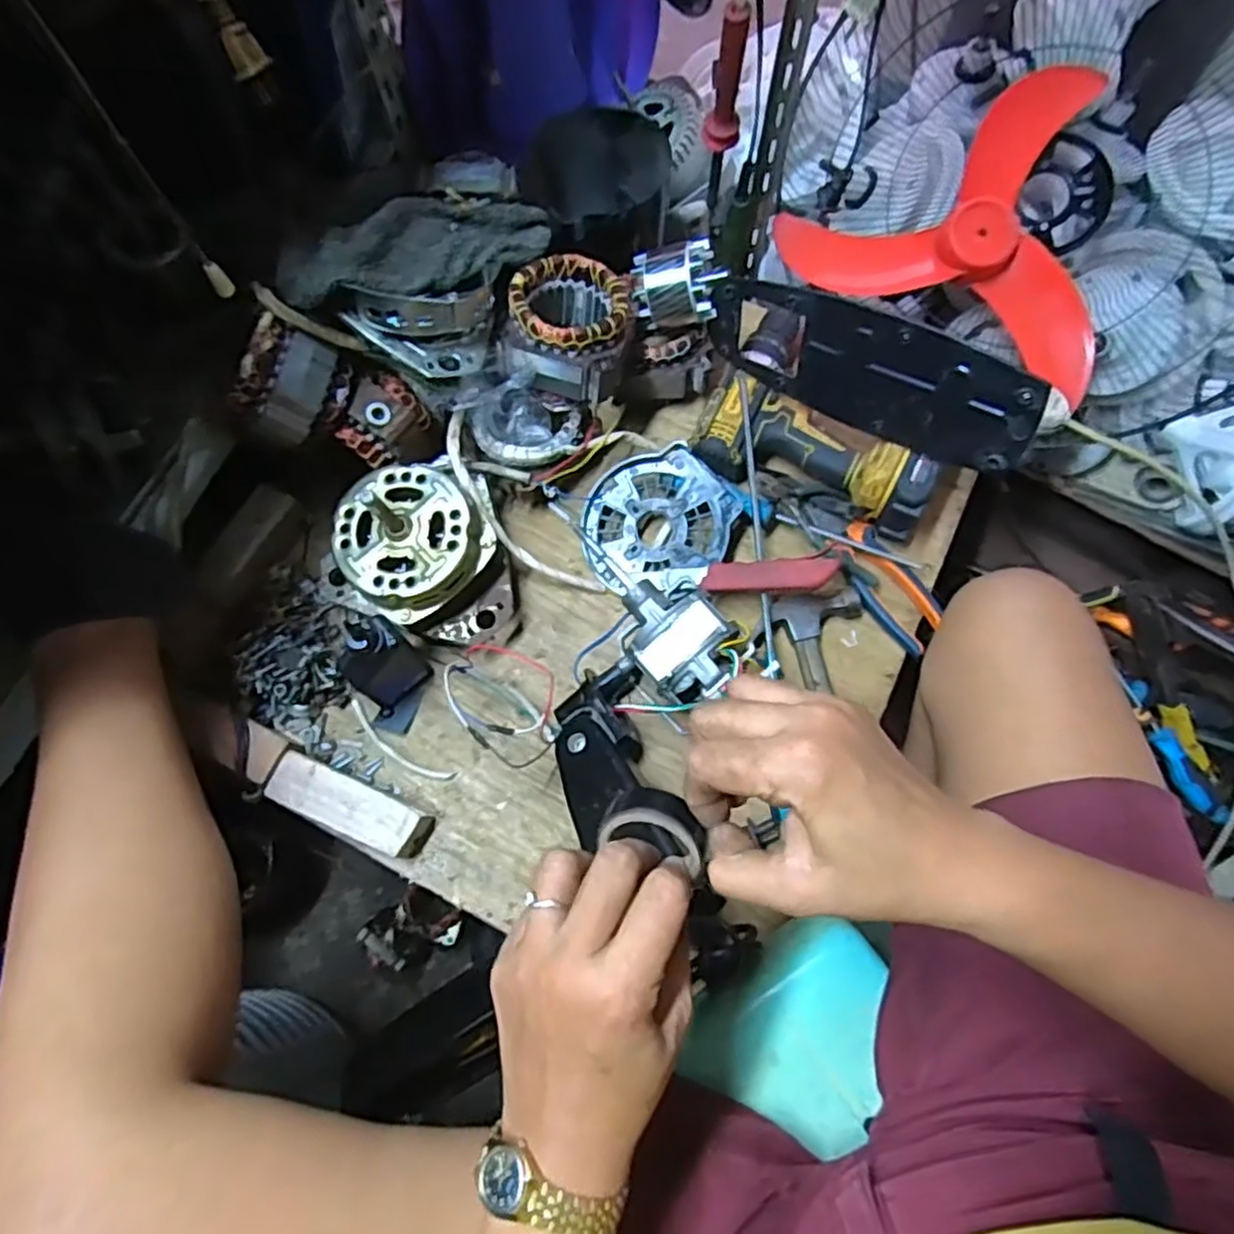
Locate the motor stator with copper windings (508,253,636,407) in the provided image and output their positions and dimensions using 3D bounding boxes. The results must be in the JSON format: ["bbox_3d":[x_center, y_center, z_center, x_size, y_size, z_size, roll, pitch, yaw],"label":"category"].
[{"bbox_3d":[-0.039,-0.245,0.626,0.095,0.088,0.107,14,72,6],"label":"motor stator with copper windings"}]

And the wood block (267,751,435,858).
[{"bbox_3d":[-0.216,0.154,0.580,0.127,0.033,0.044,22,73,9],"label":"wood block"}]

